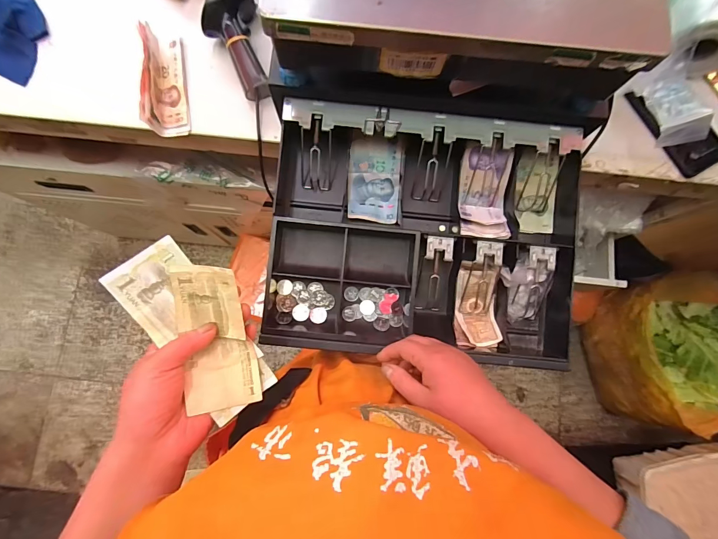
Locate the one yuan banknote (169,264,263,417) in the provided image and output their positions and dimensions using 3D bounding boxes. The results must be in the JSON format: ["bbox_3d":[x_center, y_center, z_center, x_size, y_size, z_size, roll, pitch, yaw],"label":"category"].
[{"bbox_3d":[-0.121,0.057,0.302,0.056,0.034,0.125,-12,95,-4],"label":"one yuan banknote"}]

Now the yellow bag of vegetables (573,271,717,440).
[{"bbox_3d":[0.960,0.250,1.141,0.335,0.372,0.463,-20,84,-5],"label":"yellow bag of vegetables"}]

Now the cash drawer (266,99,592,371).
[{"bbox_3d":[0.086,-0.046,0.457,0.386,0.076,0.305,5,82,-1],"label":"cash drawer"}]

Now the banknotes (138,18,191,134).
[{"bbox_3d":[-0.273,-0.271,0.503,0.046,0.041,0.155,-5,83,-3],"label":"banknotes"}]

